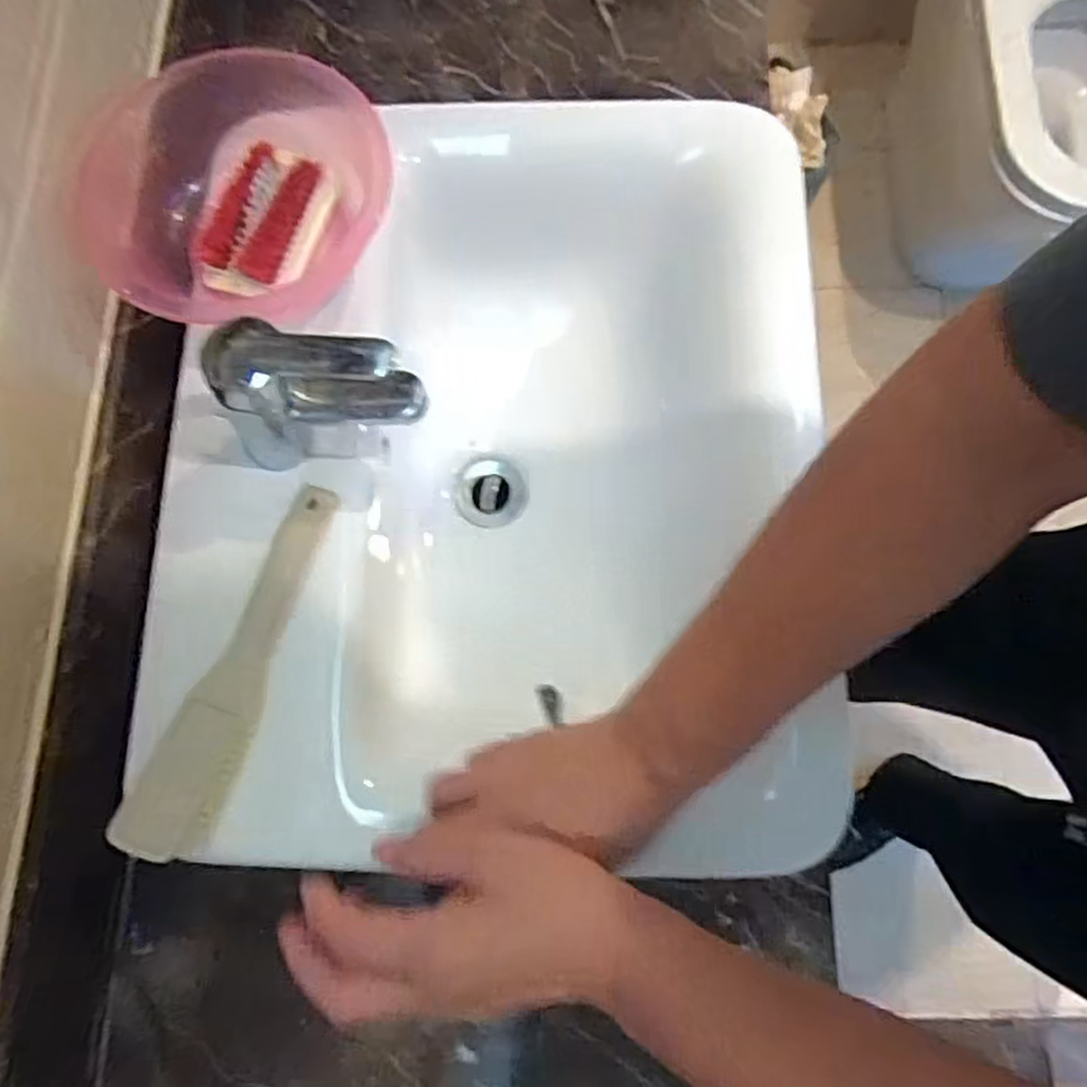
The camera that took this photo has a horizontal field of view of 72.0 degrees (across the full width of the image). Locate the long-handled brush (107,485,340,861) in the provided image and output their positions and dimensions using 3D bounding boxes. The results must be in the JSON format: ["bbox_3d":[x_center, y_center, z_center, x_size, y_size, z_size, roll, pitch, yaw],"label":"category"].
[{"bbox_3d":[-0.178,0.069,0.447,0.039,0.038,0.229,18,77,5],"label":"long-handled brush"}]

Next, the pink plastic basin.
[{"bbox_3d":[-0.205,-0.236,0.507,0.164,0.068,0.203,41,80,10],"label":"pink plastic basin"}]

